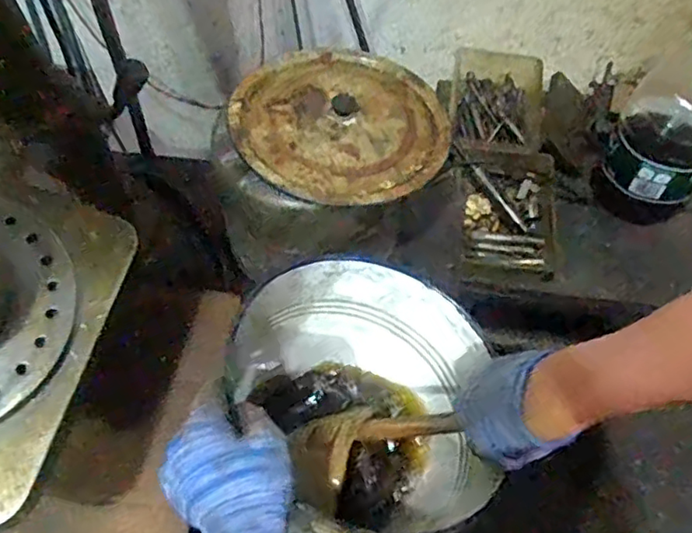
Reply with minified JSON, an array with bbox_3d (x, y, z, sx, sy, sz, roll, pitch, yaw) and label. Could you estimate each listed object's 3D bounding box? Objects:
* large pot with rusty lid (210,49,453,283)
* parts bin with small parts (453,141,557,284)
[{"bbox_3d":[-0.011,-0.135,0.759,0.245,0.153,0.257,0,59,0],"label":"large pot with rusty lid"},{"bbox_3d":[0.287,-0.100,1.096,0.179,0.060,0.262,4,60,3],"label":"parts bin with small parts"}]

